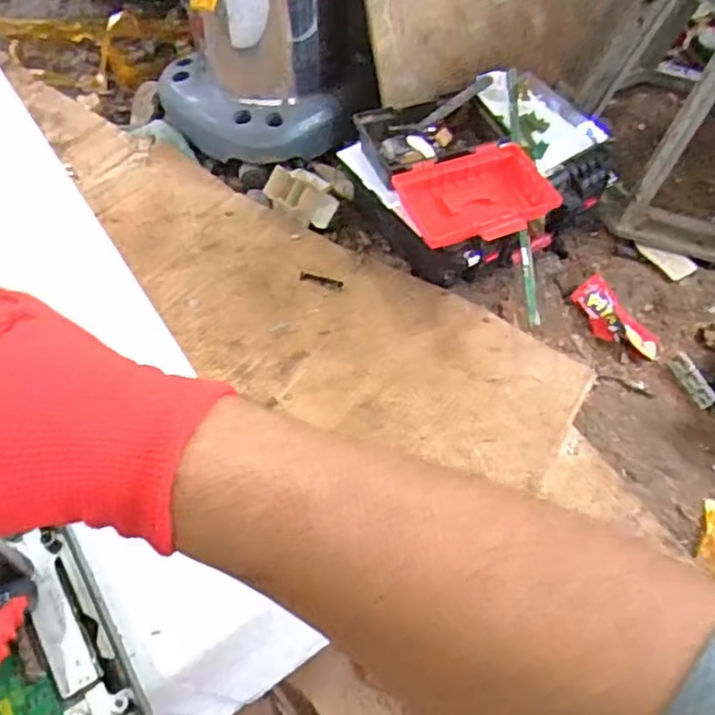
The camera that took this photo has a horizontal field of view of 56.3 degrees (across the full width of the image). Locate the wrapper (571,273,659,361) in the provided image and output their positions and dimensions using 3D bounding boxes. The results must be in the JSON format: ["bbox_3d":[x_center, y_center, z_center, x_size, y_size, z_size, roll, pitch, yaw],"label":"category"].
[{"bbox_3d":[0.400,-0.058,1.033,0.077,0.022,0.157,-31,64,-22],"label":"wrapper"}]

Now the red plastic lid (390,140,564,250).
[{"bbox_3d":[0.166,-0.227,0.921,0.202,0.032,0.145,-14,58,-13],"label":"red plastic lid"}]

